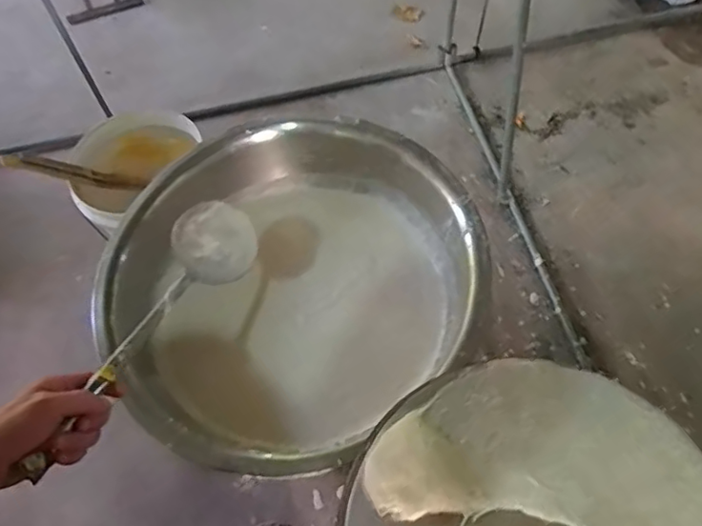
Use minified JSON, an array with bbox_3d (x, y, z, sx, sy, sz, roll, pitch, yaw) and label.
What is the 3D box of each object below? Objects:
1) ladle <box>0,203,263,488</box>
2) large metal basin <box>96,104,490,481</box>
[{"bbox_3d":[-0.205,0.063,0.586,0.081,0.078,0.340,16,44,13],"label":"ladle"},{"bbox_3d":[-0.084,0.037,0.903,0.536,0.204,0.511,-38,65,-17],"label":"large metal basin"}]

